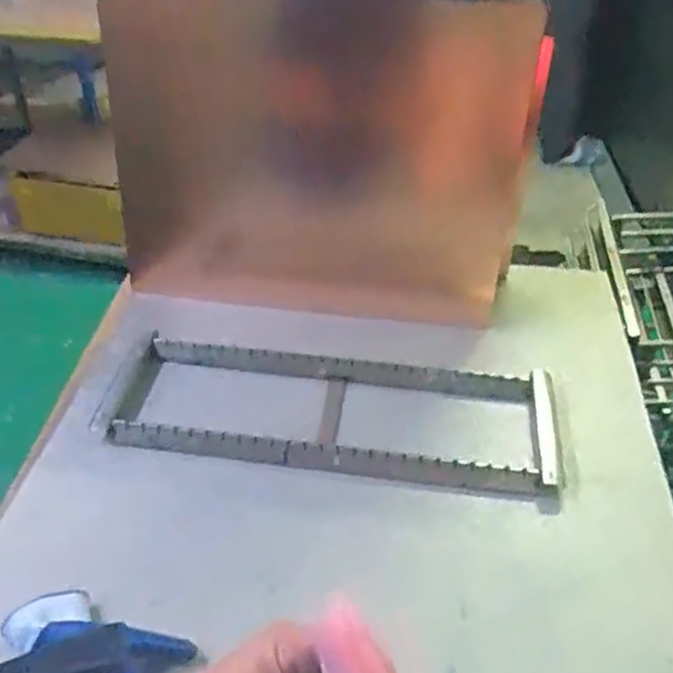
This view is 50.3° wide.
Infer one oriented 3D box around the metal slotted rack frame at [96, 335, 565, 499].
[{"bbox_3d":[-0.008,0.085,0.859,0.524,0.031,0.178,7,40,6],"label":"metal slotted rack frame"}]

